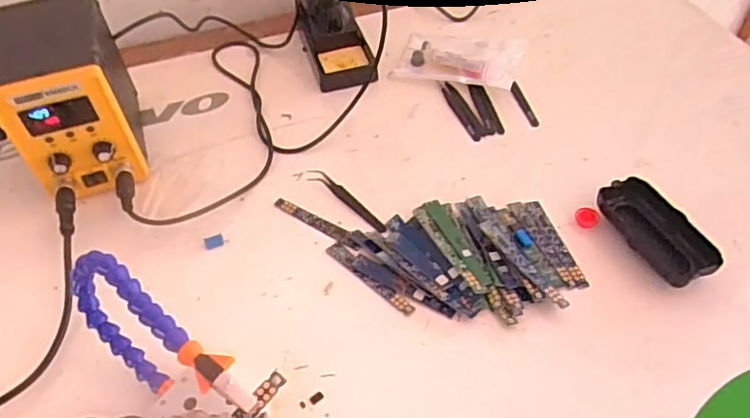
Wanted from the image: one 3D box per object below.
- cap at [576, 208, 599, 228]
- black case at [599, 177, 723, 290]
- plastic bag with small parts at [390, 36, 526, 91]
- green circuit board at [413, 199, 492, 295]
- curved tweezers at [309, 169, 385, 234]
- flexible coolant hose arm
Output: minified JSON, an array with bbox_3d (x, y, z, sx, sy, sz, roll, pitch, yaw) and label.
[{"bbox_3d":[0.196,0.009,0.544,0.020,0.006,0.022,-2,50,2],"label":"cap"},{"bbox_3d":[0.249,0.018,0.518,0.052,0.027,0.107,-22,52,-14],"label":"black case"},{"bbox_3d":[0.102,-0.183,0.706,0.140,0.019,0.095,10,52,12],"label":"plastic bag with small parts"},{"bbox_3d":[0.069,0.031,0.521,0.027,0.004,0.102,-16,52,-23],"label":"green circuit board"},{"bbox_3d":[-0.028,-0.011,0.575,0.108,0.004,0.015,35,60,28],"label":"curved tweezers"},{"bbox_3d":[-0.149,0.102,0.414,0.192,0.112,0.038,31,58,26],"label":"flexible coolant hose arm"}]

